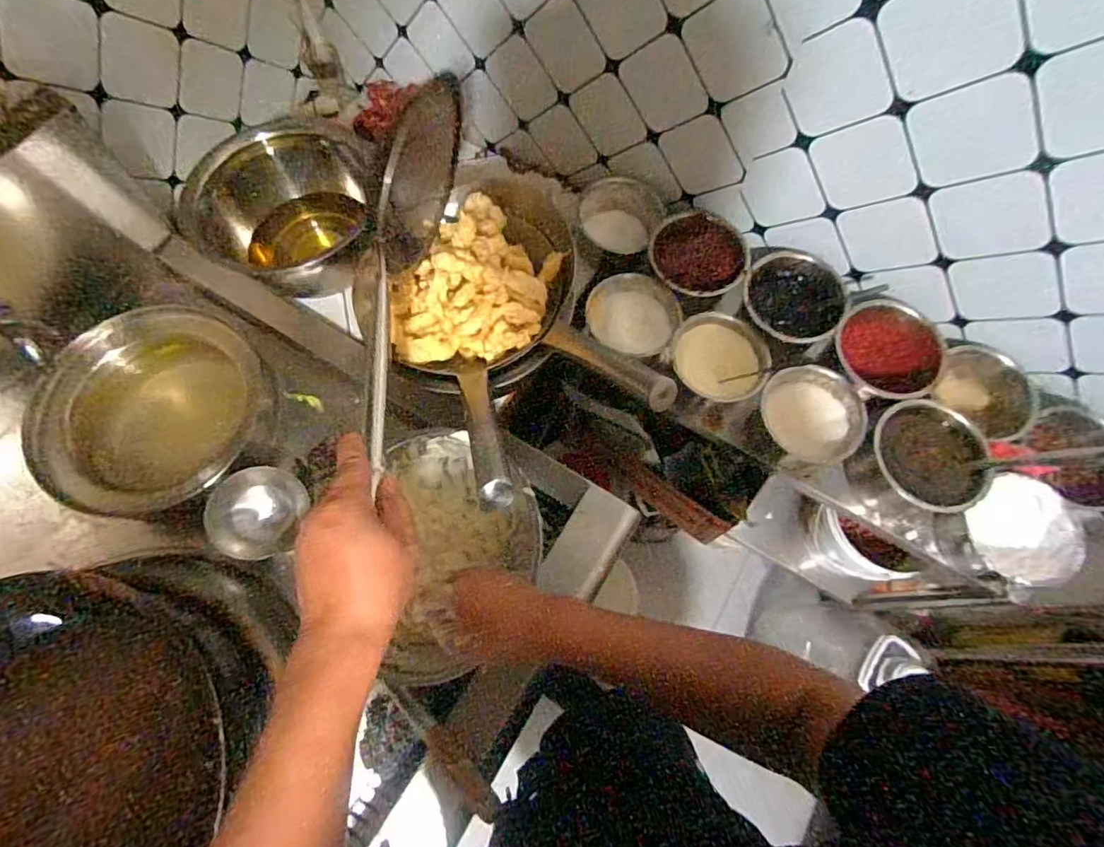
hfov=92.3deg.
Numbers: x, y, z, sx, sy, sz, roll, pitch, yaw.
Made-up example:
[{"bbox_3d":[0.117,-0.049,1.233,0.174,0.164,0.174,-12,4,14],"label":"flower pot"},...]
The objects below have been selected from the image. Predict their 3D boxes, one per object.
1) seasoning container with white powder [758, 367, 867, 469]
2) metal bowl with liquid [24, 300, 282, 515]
[{"bbox_3d":[0.345,-0.009,0.704,0.132,0.058,0.122,0,69,1],"label":"seasoning container with white powder"},{"bbox_3d":[-0.562,-0.025,0.758,0.301,0.102,0.264,-34,72,-12],"label":"metal bowl with liquid"}]

